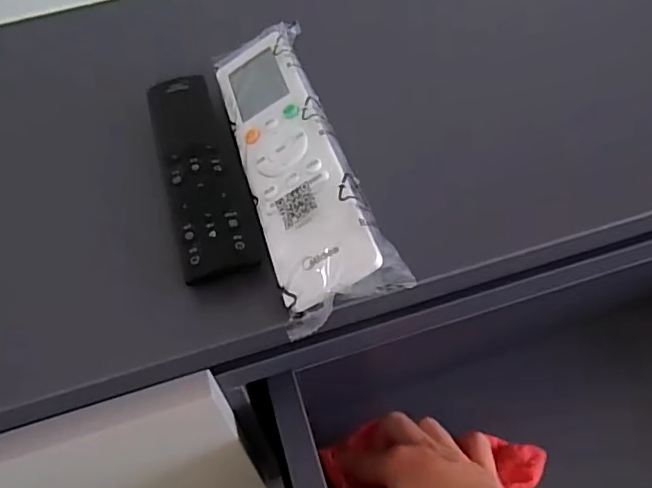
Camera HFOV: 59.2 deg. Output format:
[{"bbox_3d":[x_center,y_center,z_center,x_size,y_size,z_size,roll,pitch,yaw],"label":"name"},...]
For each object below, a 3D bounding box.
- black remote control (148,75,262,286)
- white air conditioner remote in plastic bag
[{"bbox_3d":[-0.069,-0.046,0.319,0.040,0.013,0.151,-16,53,-8],"label":"black remote control"},{"bbox_3d":[-0.018,-0.052,0.308,0.054,0.025,0.210,-15,53,-7],"label":"white air conditioner remote in plastic bag"}]

